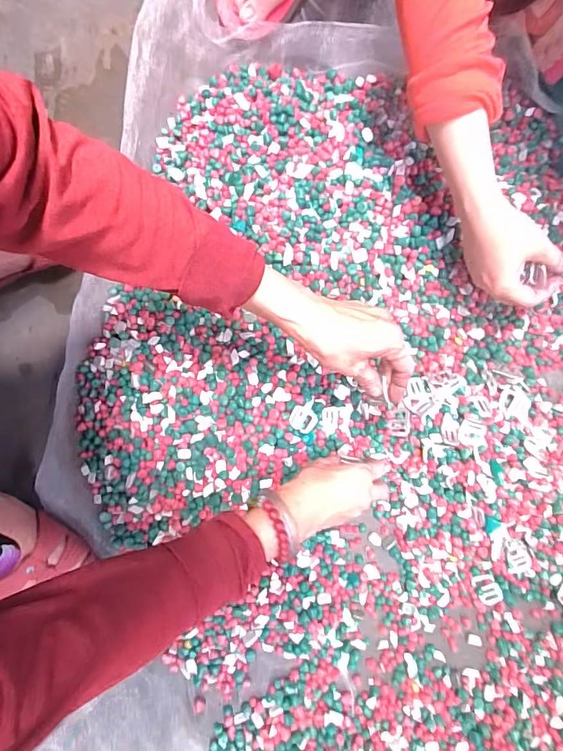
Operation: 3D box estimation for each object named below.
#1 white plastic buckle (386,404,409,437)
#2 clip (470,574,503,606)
[{"bbox_3d":[0.132,0.052,0.500,0.026,0.009,0.033,8,79,0],"label":"white plastic buckle"},{"bbox_3d":[0.237,0.246,0.501,0.026,0.004,0.036,-24,85,-5],"label":"clip"}]

